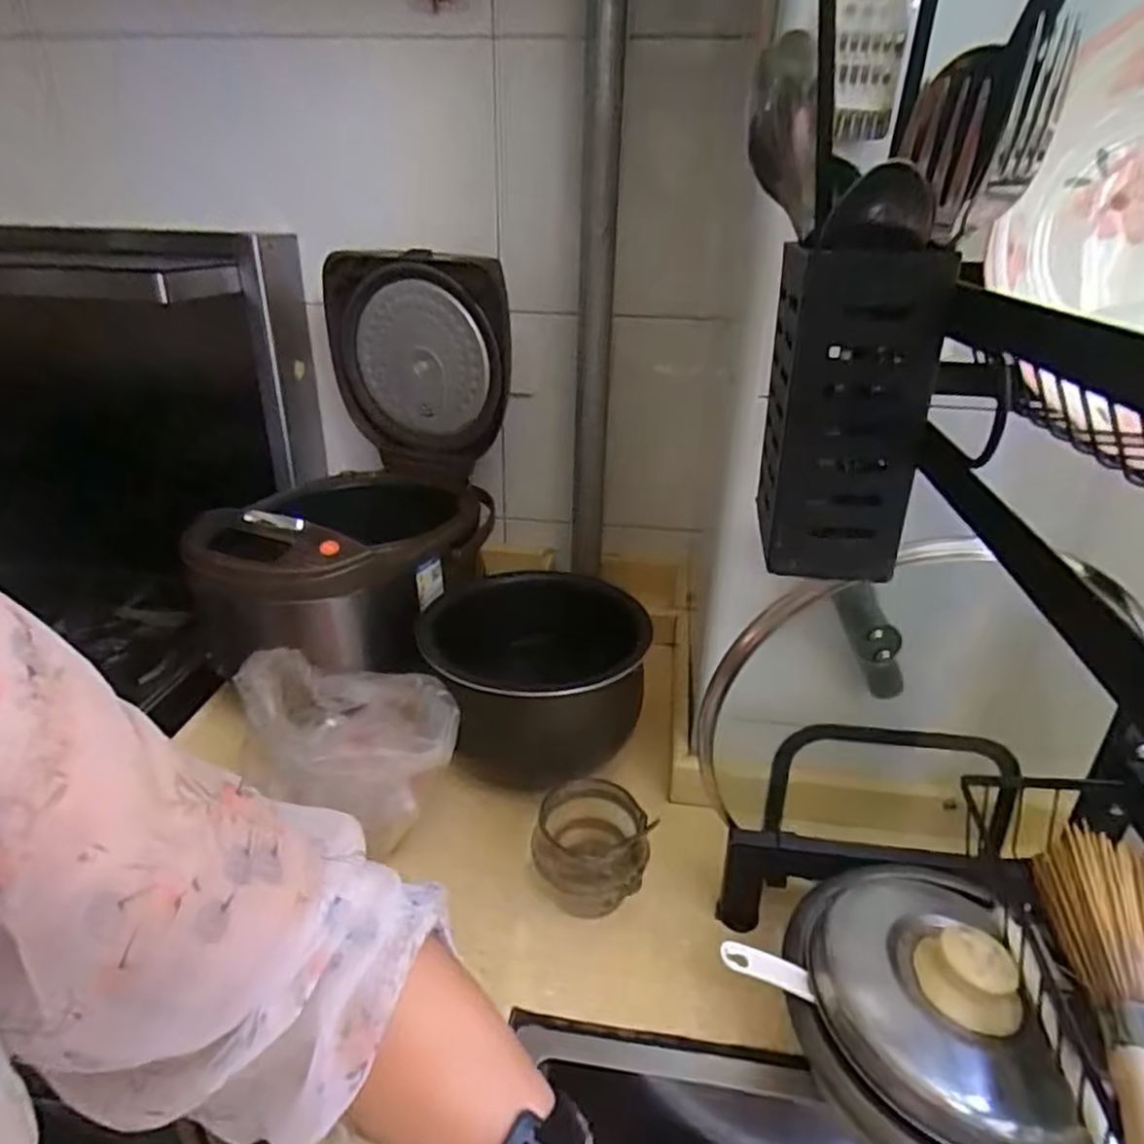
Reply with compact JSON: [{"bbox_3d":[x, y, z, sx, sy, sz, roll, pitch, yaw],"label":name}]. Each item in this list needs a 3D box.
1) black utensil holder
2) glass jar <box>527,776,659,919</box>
[{"bbox_3d":[0.108,-0.064,0.293,0.058,0.122,0.056,10,28,16],"label":"black utensil holder"},{"bbox_3d":[0.018,0.236,0.607,0.092,0.083,0.082,9,28,14],"label":"glass jar"}]

